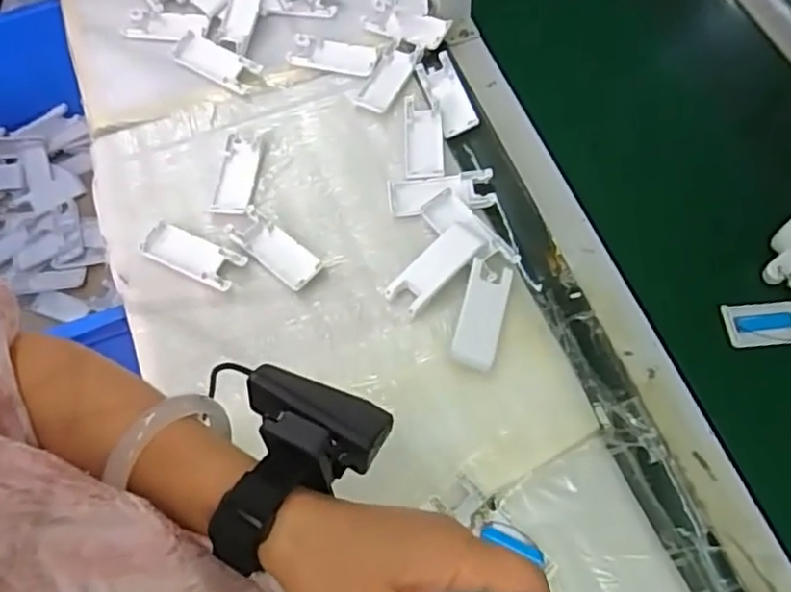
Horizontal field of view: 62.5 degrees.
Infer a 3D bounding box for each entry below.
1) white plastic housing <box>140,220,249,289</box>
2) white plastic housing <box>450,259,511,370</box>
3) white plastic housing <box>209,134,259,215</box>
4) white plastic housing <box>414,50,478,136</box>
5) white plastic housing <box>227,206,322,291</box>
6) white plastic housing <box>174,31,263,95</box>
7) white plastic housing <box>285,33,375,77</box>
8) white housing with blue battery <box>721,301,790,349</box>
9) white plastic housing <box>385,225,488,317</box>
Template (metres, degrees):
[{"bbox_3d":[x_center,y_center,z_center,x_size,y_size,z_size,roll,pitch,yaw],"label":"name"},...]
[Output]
[{"bbox_3d":[-0.198,-0.039,0.637,0.101,0.011,0.040,22,68,13],"label":"white plastic housing"},{"bbox_3d":[0.079,0.017,0.591,0.038,0.015,0.099,12,67,9],"label":"white plastic housing"},{"bbox_3d":[-0.163,-0.125,0.677,0.040,0.010,0.091,3,65,5],"label":"white plastic housing"},{"bbox_3d":[0.056,-0.219,0.709,0.041,0.007,0.106,-17,65,-4],"label":"white plastic housing"},{"bbox_3d":[-0.118,-0.046,0.637,0.102,0.010,0.039,38,73,18],"label":"white plastic housing"},{"bbox_3d":[-0.204,-0.266,0.743,0.100,0.012,0.040,27,70,15],"label":"white plastic housing"},{"bbox_3d":[-0.072,-0.276,0.748,0.101,0.009,0.042,12,67,9],"label":"white plastic housing"},{"bbox_3d":[0.352,0.024,0.589,0.102,0.014,0.040,-4,65,1],"label":"white housing with blue battery"},{"bbox_3d":[0.038,-0.027,0.616,0.099,0.019,0.041,-40,69,-14],"label":"white plastic housing"}]

